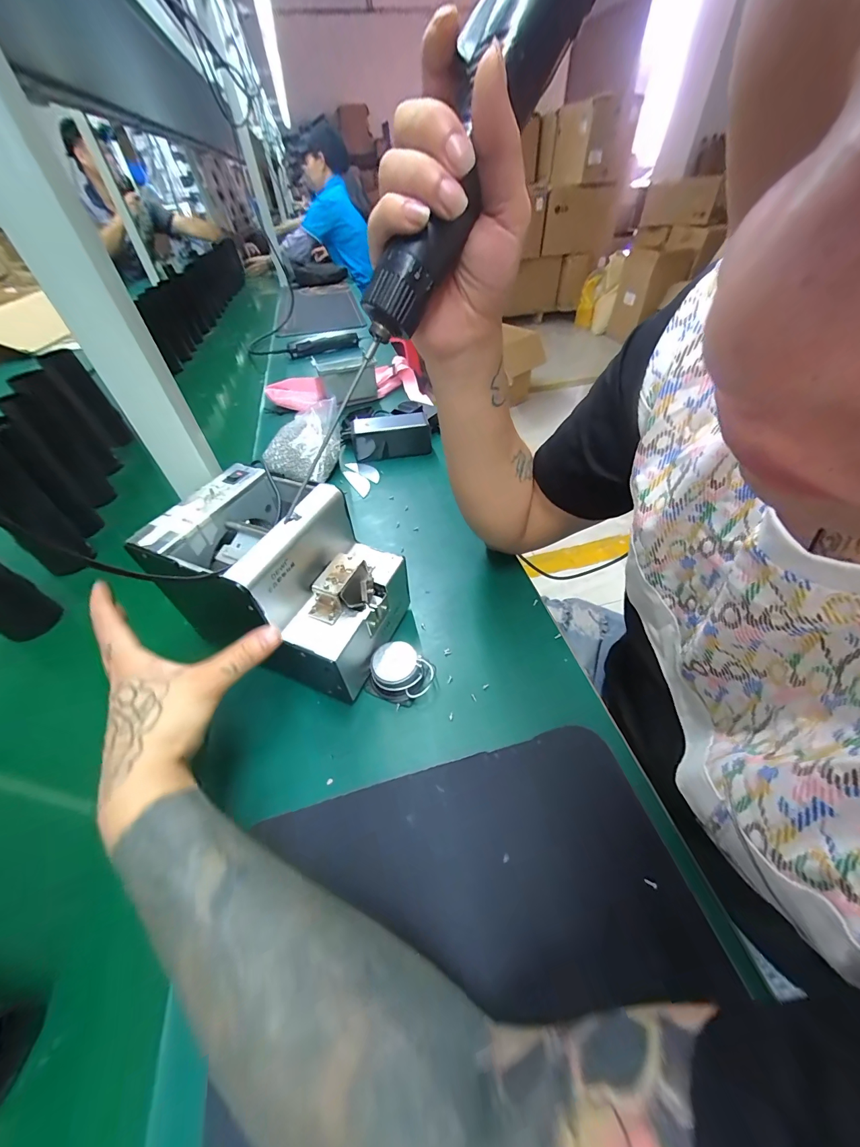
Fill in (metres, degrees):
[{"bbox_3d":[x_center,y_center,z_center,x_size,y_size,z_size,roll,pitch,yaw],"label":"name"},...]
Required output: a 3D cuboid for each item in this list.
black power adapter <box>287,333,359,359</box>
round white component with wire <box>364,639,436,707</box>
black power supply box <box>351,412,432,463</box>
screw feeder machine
[{"bbox_3d":[-0.282,-0.611,1.000,0.186,0.035,0.030,-22,49,-17],"label":"black power adapter"},{"bbox_3d":[-0.028,0.093,0.348,0.057,0.032,0.044,13,48,15],"label":"round white component with wire"},{"bbox_3d":[-0.066,-0.229,0.626,0.124,0.057,0.048,-12,46,-8],"label":"black power supply box"},{"bbox_3d":[-0.128,0.005,0.351,0.172,0.143,0.117,14,48,16],"label":"screw feeder machine"}]

